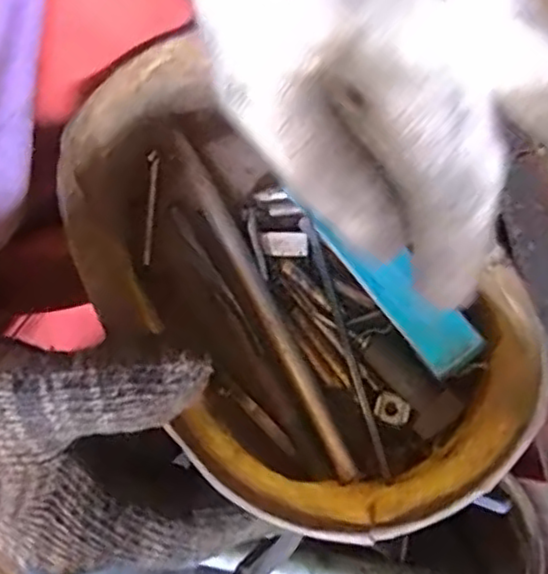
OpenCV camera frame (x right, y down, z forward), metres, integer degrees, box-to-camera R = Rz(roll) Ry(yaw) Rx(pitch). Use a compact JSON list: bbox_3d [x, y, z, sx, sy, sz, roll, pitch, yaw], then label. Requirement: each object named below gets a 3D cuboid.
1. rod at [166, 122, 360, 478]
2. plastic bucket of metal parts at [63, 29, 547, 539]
[{"bbox_3d":[-0.005,0.006,0.288,0.010,0.009,0.157,-26,84,-7],"label":"rod"},{"bbox_3d":[0.001,0.004,0.269,0.119,0.075,0.193,-39,83,-11],"label":"plastic bucket of metal parts"}]

